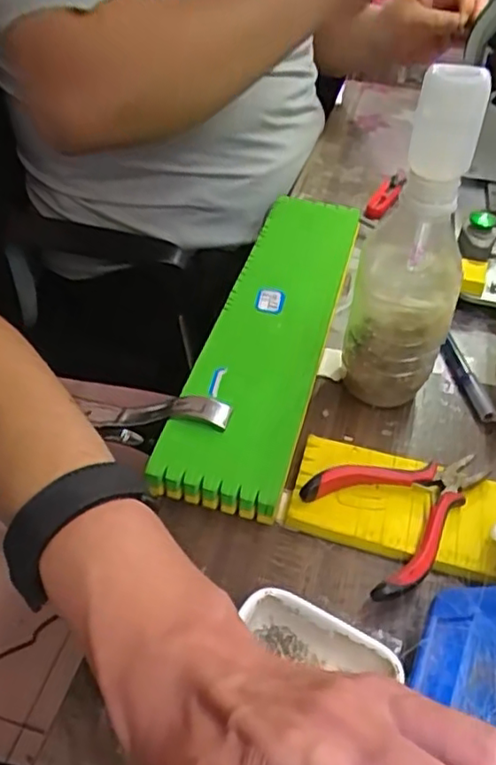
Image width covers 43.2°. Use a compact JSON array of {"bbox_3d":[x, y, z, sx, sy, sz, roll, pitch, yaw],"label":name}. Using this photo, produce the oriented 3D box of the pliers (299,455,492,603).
[{"bbox_3d":[0.095,0.070,0.362,0.102,0.013,0.078,-21,51,-20],"label":"pliers"}]

